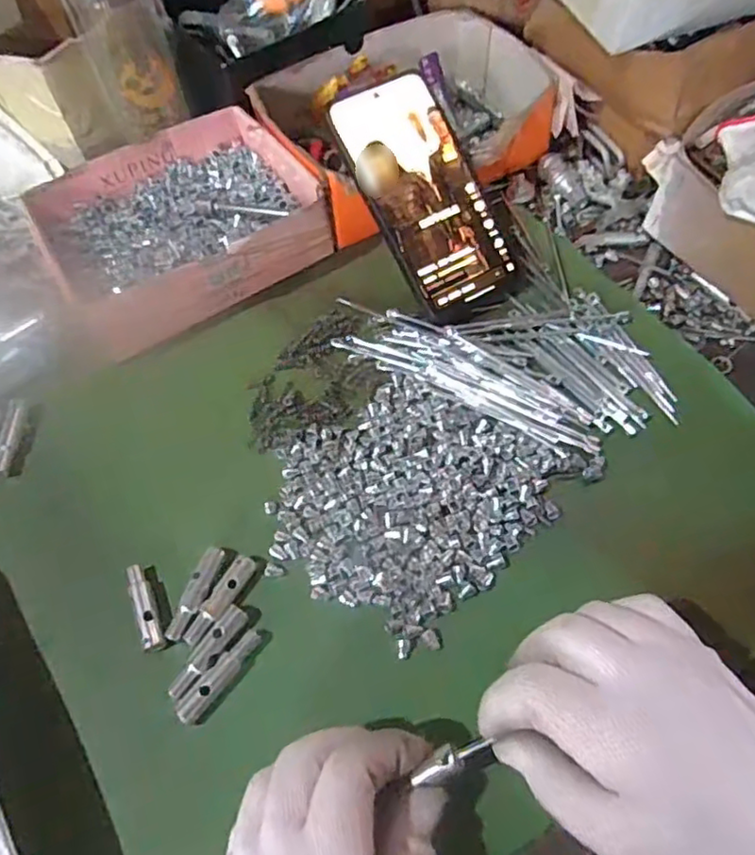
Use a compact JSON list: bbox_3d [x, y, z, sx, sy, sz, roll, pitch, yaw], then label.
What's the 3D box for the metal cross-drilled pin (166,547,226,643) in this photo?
[{"bbox_3d":[-0.095,0.087,0.331,0.011,0.008,0.051,15,62,11],"label":"metal cross-drilled pin"}]

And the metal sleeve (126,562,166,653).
[{"bbox_3d":[-0.122,0.093,0.330,0.011,0.010,0.049,-23,62,-10],"label":"metal sleeve"}]

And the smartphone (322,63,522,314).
[{"bbox_3d":[0.033,-0.154,0.414,0.074,0.006,0.154,-29,92,-13],"label":"smartphone"}]

